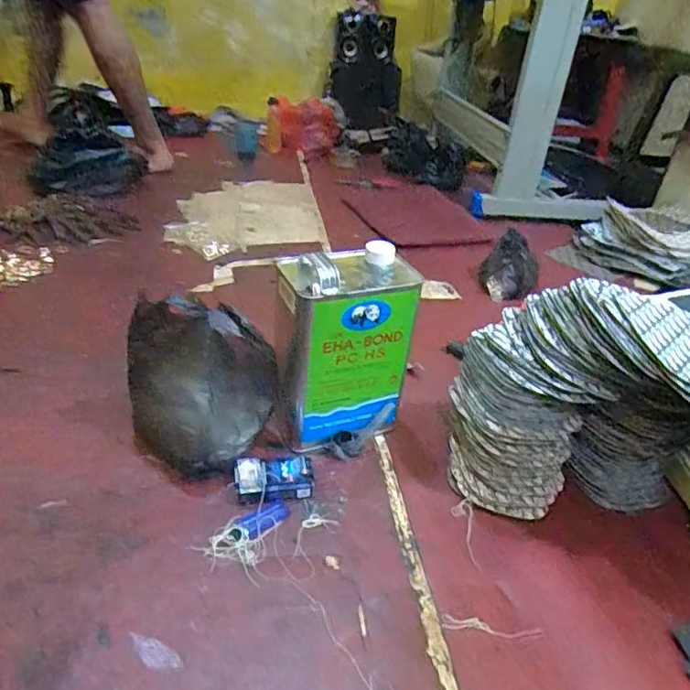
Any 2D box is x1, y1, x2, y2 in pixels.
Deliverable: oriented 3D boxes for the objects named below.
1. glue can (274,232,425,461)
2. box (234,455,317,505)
[{"bbox_3d":[0.000,0.001,0.746,0.157,0.229,0.099,-11,36,-24],"label":"glue can"},{"bbox_3d":[-0.087,0.164,0.701,0.093,0.018,0.060,-3,34,-13],"label":"box"}]

